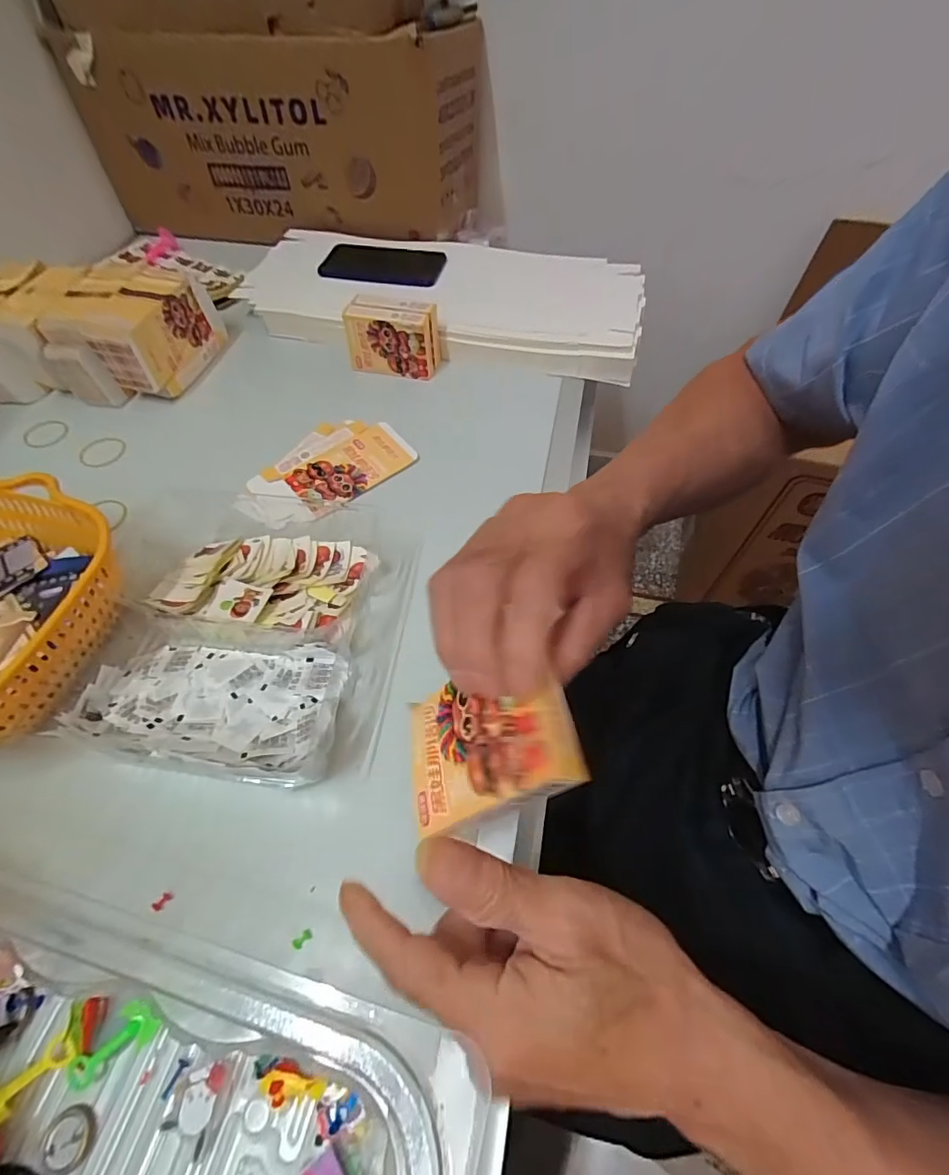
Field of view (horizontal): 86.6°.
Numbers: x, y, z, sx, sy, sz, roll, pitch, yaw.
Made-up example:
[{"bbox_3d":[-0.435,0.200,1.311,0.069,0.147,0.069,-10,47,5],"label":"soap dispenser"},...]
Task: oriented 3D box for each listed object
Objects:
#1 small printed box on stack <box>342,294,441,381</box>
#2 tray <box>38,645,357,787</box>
[{"bbox_3d":[-0.089,-0.272,0.550,0.093,0.068,0.037,11,58,8],"label":"small printed box on stack"},{"bbox_3d":[-0.175,0.074,0.345,0.178,0.045,0.101,7,58,6],"label":"tray"}]

